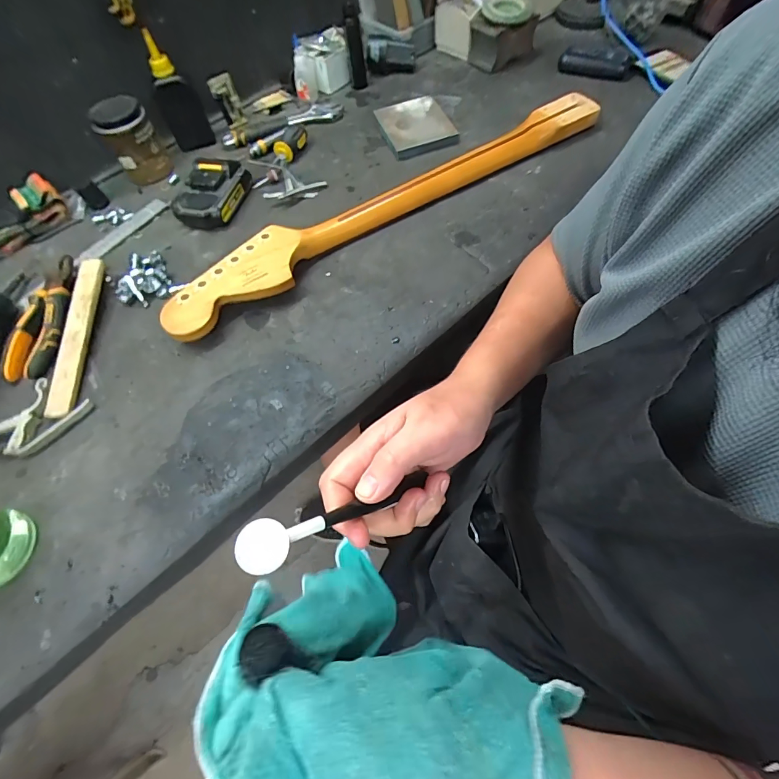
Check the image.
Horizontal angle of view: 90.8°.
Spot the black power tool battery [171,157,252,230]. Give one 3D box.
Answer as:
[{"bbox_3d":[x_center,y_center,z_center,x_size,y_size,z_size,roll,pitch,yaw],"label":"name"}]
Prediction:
[{"bbox_3d":[-0.250,-0.277,0.534,0.078,0.041,0.109,14,64,11],"label":"black power tool battery"}]

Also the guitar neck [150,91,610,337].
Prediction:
[{"bbox_3d":[0.009,-0.247,0.502,0.630,0.033,0.085,-34,66,-13],"label":"guitar neck"}]

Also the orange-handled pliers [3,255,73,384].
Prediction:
[{"bbox_3d":[-0.410,-0.092,0.462,0.055,0.016,0.172,-7,63,0],"label":"orange-handled pliers"}]

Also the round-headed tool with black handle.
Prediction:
[{"bbox_3d":[-0.026,0.078,0.240,0.135,0.010,0.025,-5,54,-43],"label":"round-headed tool with black handle"}]

